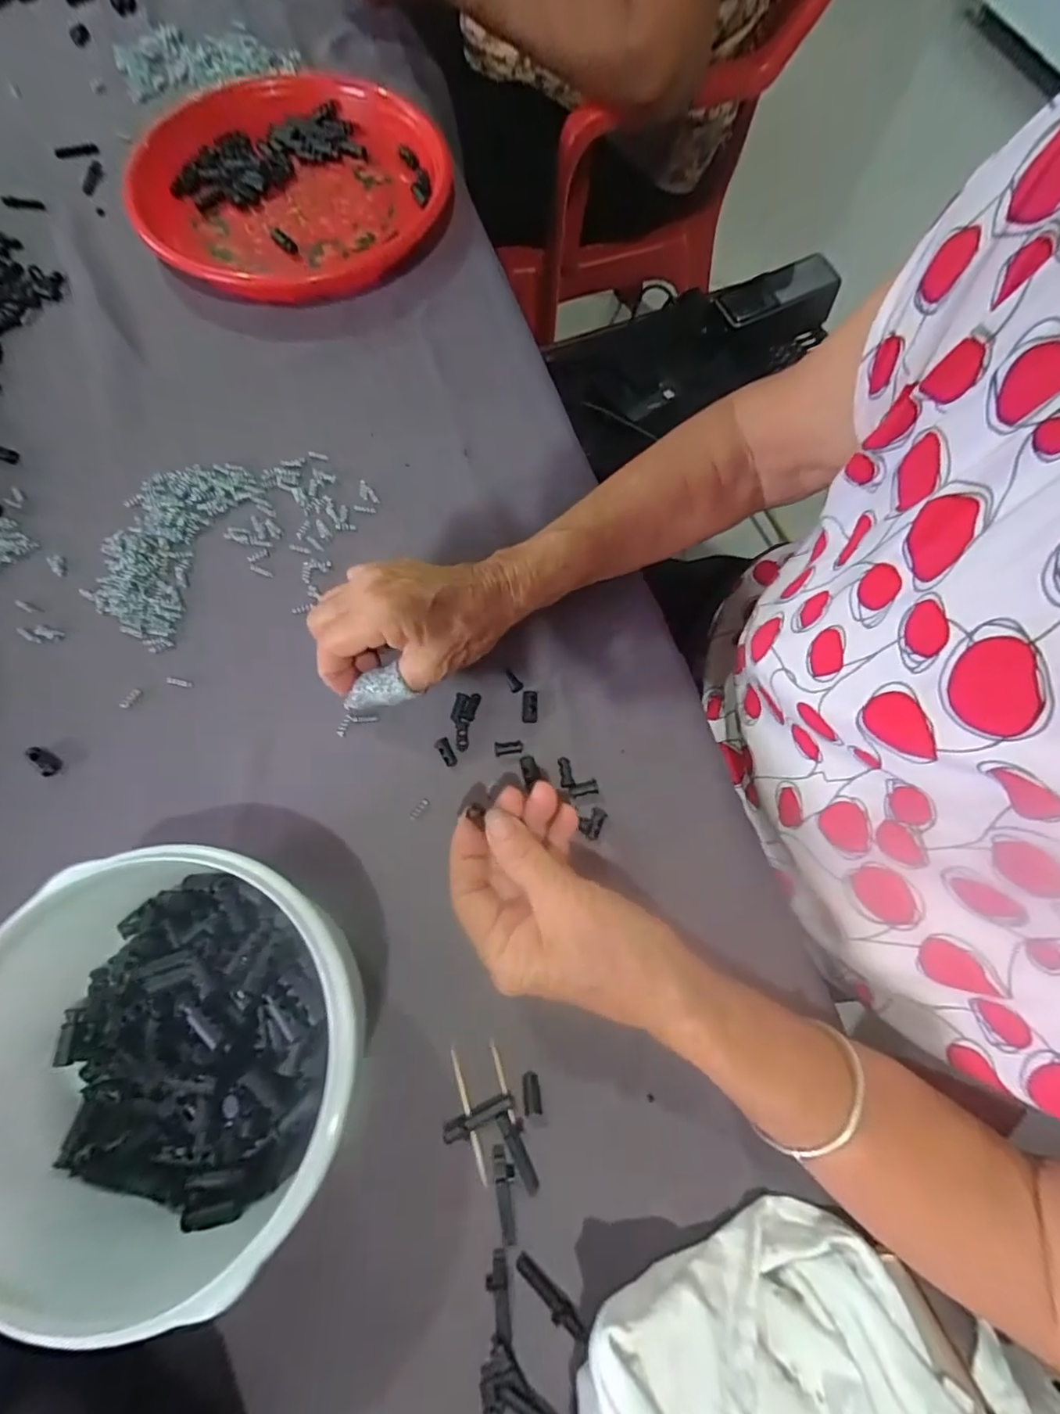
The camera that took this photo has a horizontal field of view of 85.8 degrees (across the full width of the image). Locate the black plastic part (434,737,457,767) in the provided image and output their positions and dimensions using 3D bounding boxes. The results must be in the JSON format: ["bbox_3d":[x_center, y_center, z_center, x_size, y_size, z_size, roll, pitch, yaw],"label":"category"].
[{"bbox_3d":[-0.049,0.026,0.336,0.008,0.005,0.019,-31,75,-12],"label":"black plastic part"}]

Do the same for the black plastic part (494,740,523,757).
[{"bbox_3d":[-0.012,0.024,0.337,0.017,0.004,0.008,-7,71,-4],"label":"black plastic part"}]

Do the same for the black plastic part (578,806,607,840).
[{"bbox_3d":[0.035,0.065,0.323,0.012,0.005,0.018,23,72,6],"label":"black plastic part"}]

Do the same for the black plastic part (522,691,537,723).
[{"bbox_3d":[0.000,-0.001,0.344,0.009,0.004,0.020,3,71,-1],"label":"black plastic part"}]

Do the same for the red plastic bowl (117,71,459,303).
[{"bbox_3d":[-0.199,-0.442,0.473,0.239,0.040,0.249,1,71,-2],"label":"red plastic bowl"}]

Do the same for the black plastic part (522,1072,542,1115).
[{"bbox_3d":[0.001,0.191,0.281,0.008,0.004,0.018,-7,71,-4],"label":"black plastic part"}]

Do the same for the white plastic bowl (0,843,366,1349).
[{"bbox_3d":[-0.162,0.154,0.250,0.150,0.082,0.162,1,71,-2],"label":"white plastic bowl"}]

